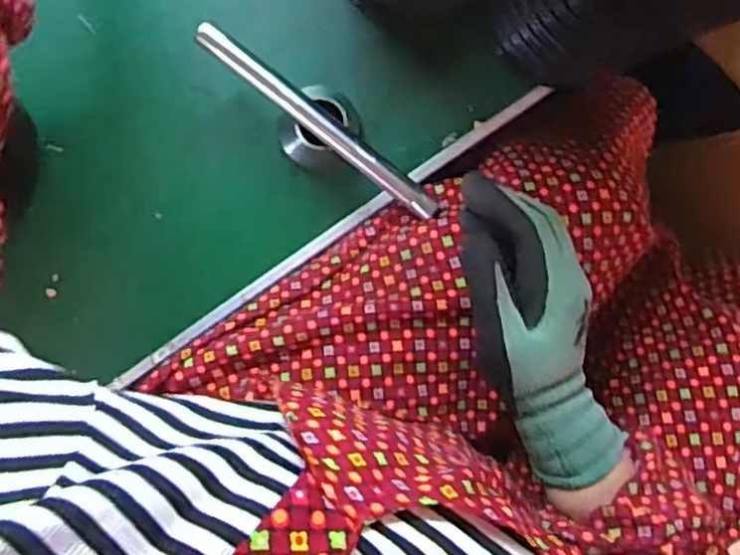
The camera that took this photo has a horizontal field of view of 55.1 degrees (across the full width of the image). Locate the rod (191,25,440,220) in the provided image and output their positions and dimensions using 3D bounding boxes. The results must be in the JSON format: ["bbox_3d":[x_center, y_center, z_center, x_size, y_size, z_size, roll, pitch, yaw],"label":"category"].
[{"bbox_3d":[-0.034,-0.105,0.489,0.198,0.016,0.017,37,93,-8],"label":"rod"}]

